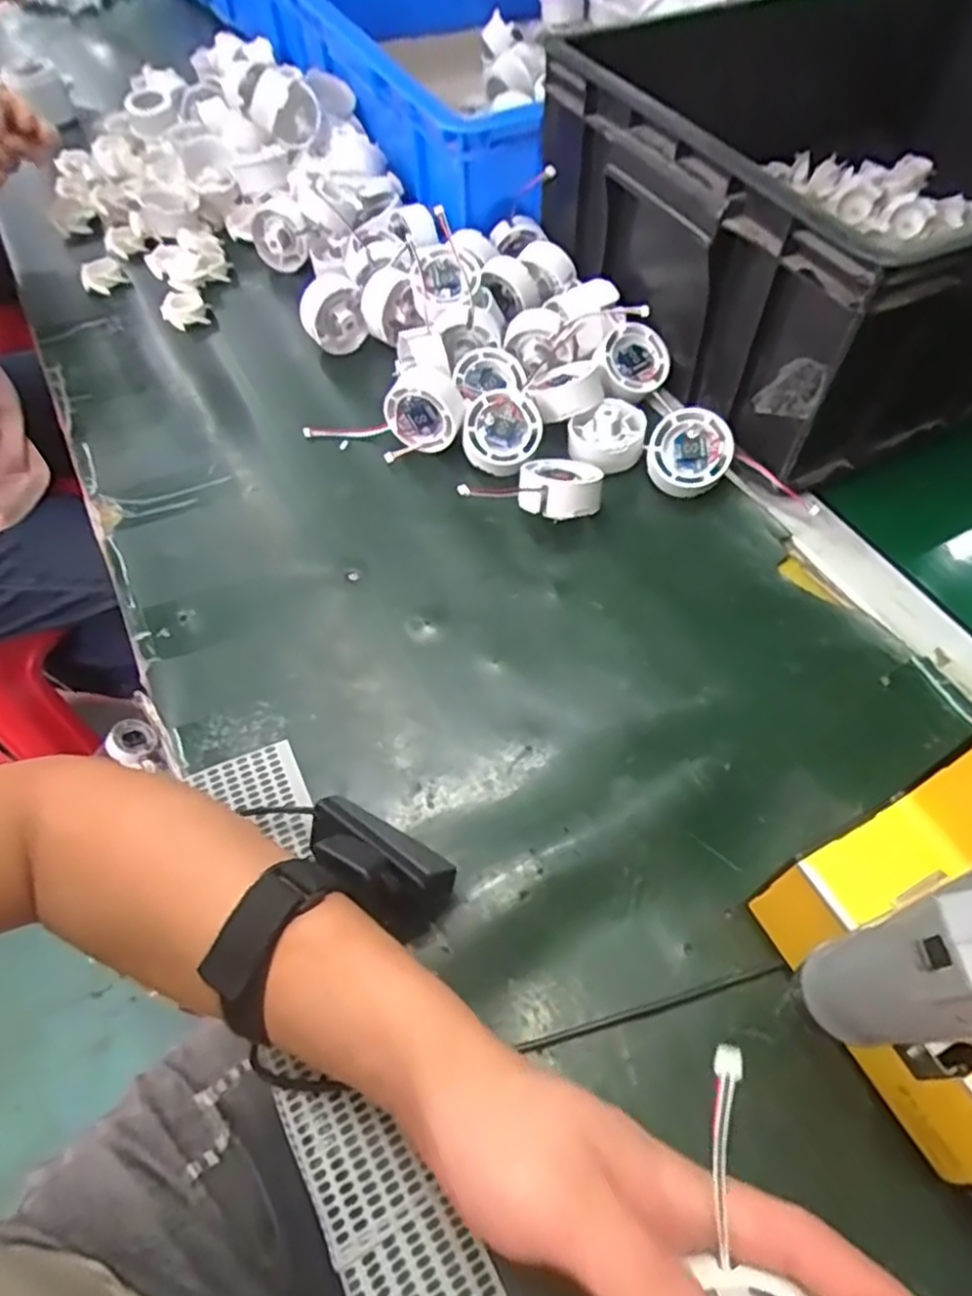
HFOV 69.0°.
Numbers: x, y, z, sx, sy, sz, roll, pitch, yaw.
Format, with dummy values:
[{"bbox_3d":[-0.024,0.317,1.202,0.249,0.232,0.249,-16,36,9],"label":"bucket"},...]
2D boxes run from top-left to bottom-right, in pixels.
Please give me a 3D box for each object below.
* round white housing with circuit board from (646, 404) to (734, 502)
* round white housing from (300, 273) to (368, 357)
[{"bbox_3d":[0.140,-0.135,0.489,0.056,0.017,0.056,0,92,13],"label":"round white housing with circuit board"},{"bbox_3d":[-0.124,-0.268,0.573,0.049,0.055,0.029,-16,59,-8],"label":"round white housing"}]

